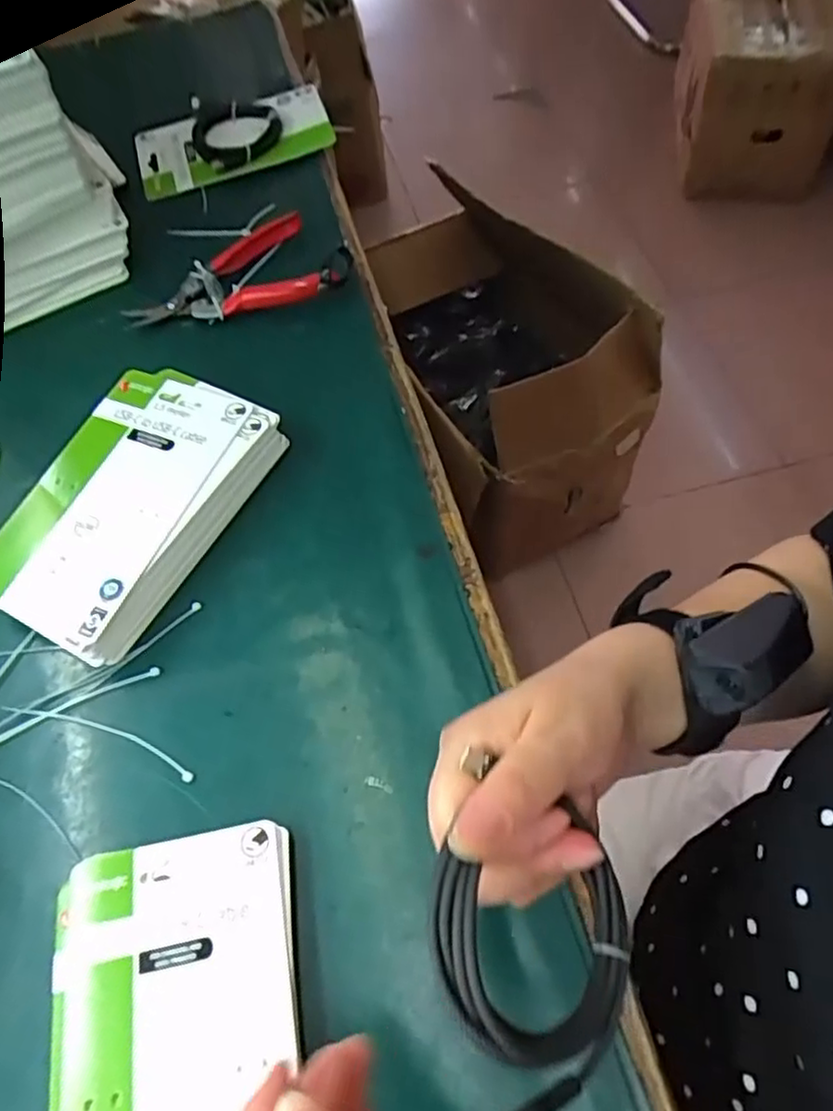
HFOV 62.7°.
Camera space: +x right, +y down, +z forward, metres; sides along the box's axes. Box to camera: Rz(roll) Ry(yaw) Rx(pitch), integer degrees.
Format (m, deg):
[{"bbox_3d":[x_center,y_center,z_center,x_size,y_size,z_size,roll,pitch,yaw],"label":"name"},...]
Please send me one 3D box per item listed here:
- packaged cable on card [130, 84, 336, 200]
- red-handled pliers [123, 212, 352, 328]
[{"bbox_3d":[-0.166,-0.374,0.615,0.172,0.030,0.099,-18,61,-6],"label":"packaged cable on card"},{"bbox_3d":[-0.139,-0.226,0.538,0.170,0.028,0.090,-8,60,0],"label":"red-handled pliers"}]

